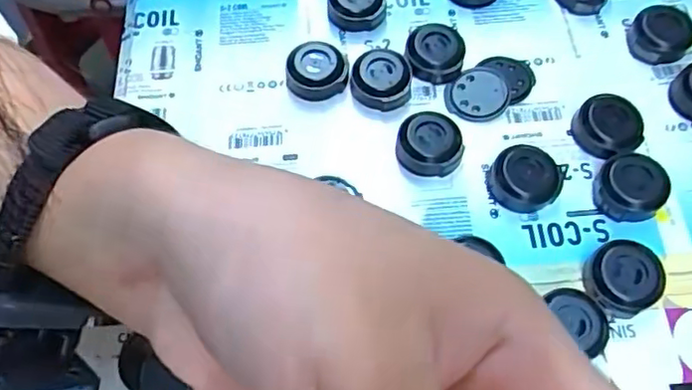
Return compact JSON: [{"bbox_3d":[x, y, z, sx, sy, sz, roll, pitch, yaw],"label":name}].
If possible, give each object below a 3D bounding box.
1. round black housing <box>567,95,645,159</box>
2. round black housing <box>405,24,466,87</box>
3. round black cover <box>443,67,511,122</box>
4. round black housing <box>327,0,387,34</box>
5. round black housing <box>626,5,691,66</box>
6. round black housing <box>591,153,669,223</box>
[{"bbox_3d":[0.122,-0.031,0.285,0.025,0.014,0.030,-41,69,-16],"label":"round black housing"},{"bbox_3d":[0.045,-0.071,0.308,0.030,0.015,0.025,26,68,14],"label":"round black housing"},{"bbox_3d":[0.066,-0.050,0.301,0.033,0.005,0.027,-36,68,-14],"label":"round black cover"},{"bbox_3d":[0.006,-0.101,0.324,0.029,0.017,0.028,-1,64,2],"label":"round black housing"},{"bbox_3d":[0.160,-0.081,0.311,0.030,0.012,0.029,-1,64,2],"label":"round black housing"},{"bbox_3d":[0.126,-0.003,0.271,0.028,0.014,0.028,-1,64,2],"label":"round black housing"}]

